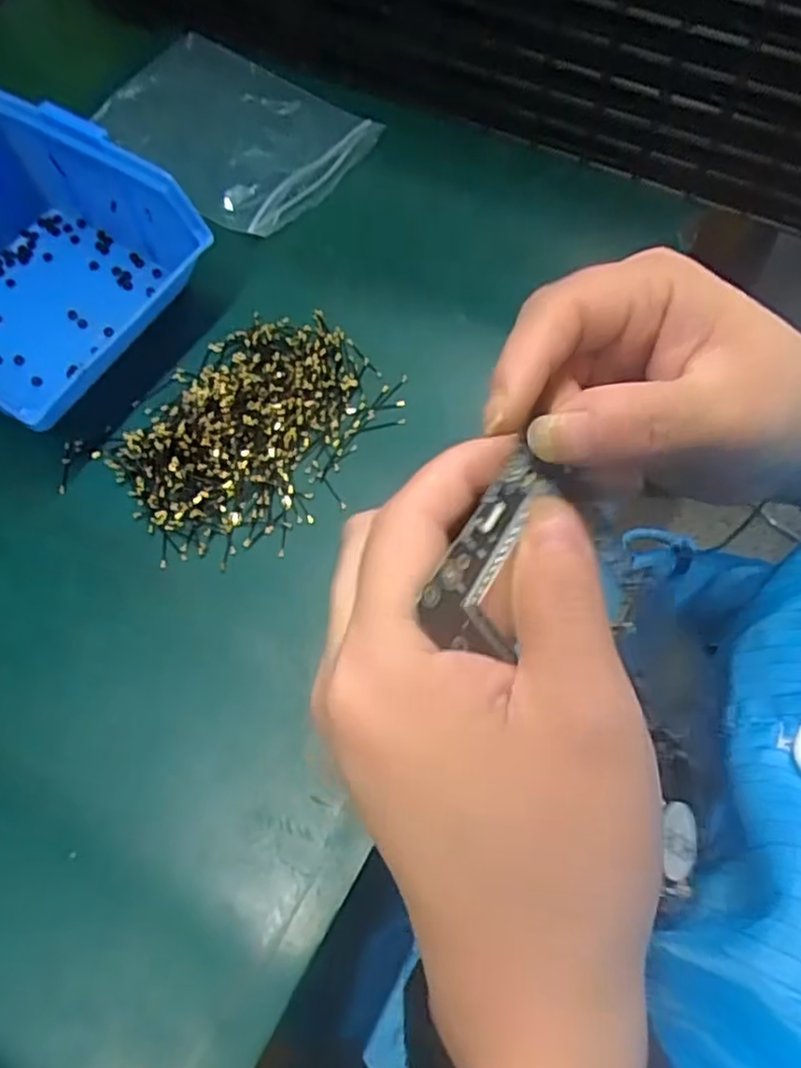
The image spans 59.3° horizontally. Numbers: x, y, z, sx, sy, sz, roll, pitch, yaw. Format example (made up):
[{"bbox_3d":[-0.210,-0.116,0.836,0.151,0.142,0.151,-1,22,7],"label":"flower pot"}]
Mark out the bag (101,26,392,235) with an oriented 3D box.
[{"bbox_3d":[-0.094,-0.228,0.394,0.157,0.012,0.095,35,74,15],"label":"bag"}]

